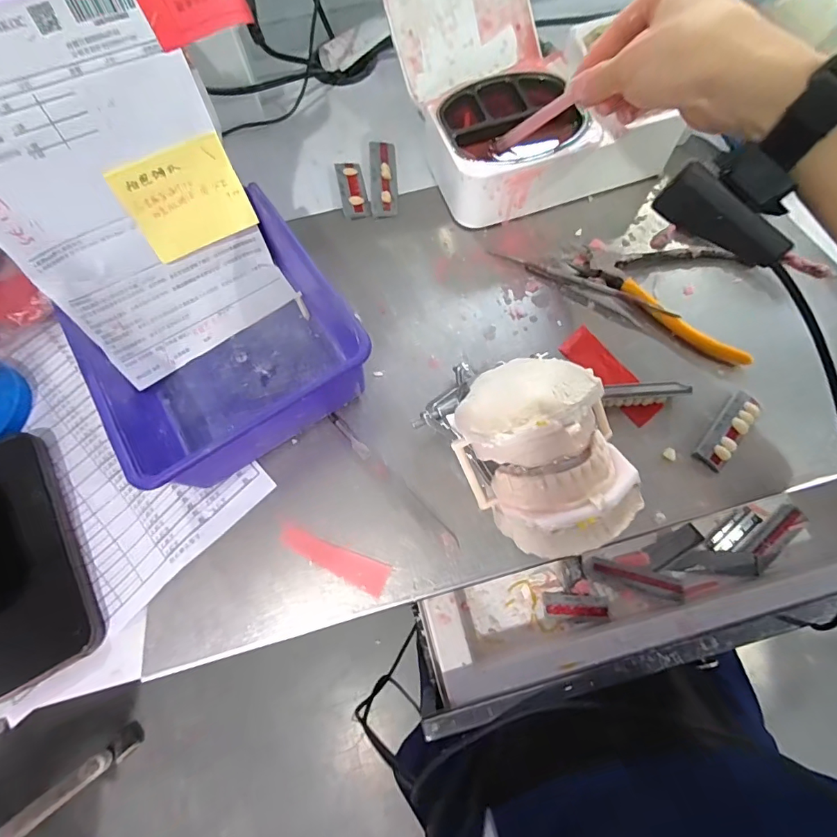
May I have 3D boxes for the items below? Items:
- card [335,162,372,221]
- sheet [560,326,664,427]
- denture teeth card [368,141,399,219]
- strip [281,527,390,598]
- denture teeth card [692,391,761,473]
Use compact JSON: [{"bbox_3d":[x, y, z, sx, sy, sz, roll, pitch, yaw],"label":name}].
[{"bbox_3d":[-0.058,-0.201,0.398,0.022,0.007,0.063,-12,70,-2],"label":"card"},{"bbox_3d":[0.142,-0.033,0.334,0.029,0.004,0.082,-38,73,-11],"label":"sheet"},{"bbox_3d":[-0.030,-0.214,0.400,0.023,0.012,0.085,-5,70,0],"label":"denture teeth card"},{"bbox_3d":[-0.055,0.092,0.296,0.074,0.004,0.019,22,75,5],"label":"strip"},{"bbox_3d":[0.216,0.008,0.317,0.020,0.011,0.060,38,75,14],"label":"denture teeth card"}]

